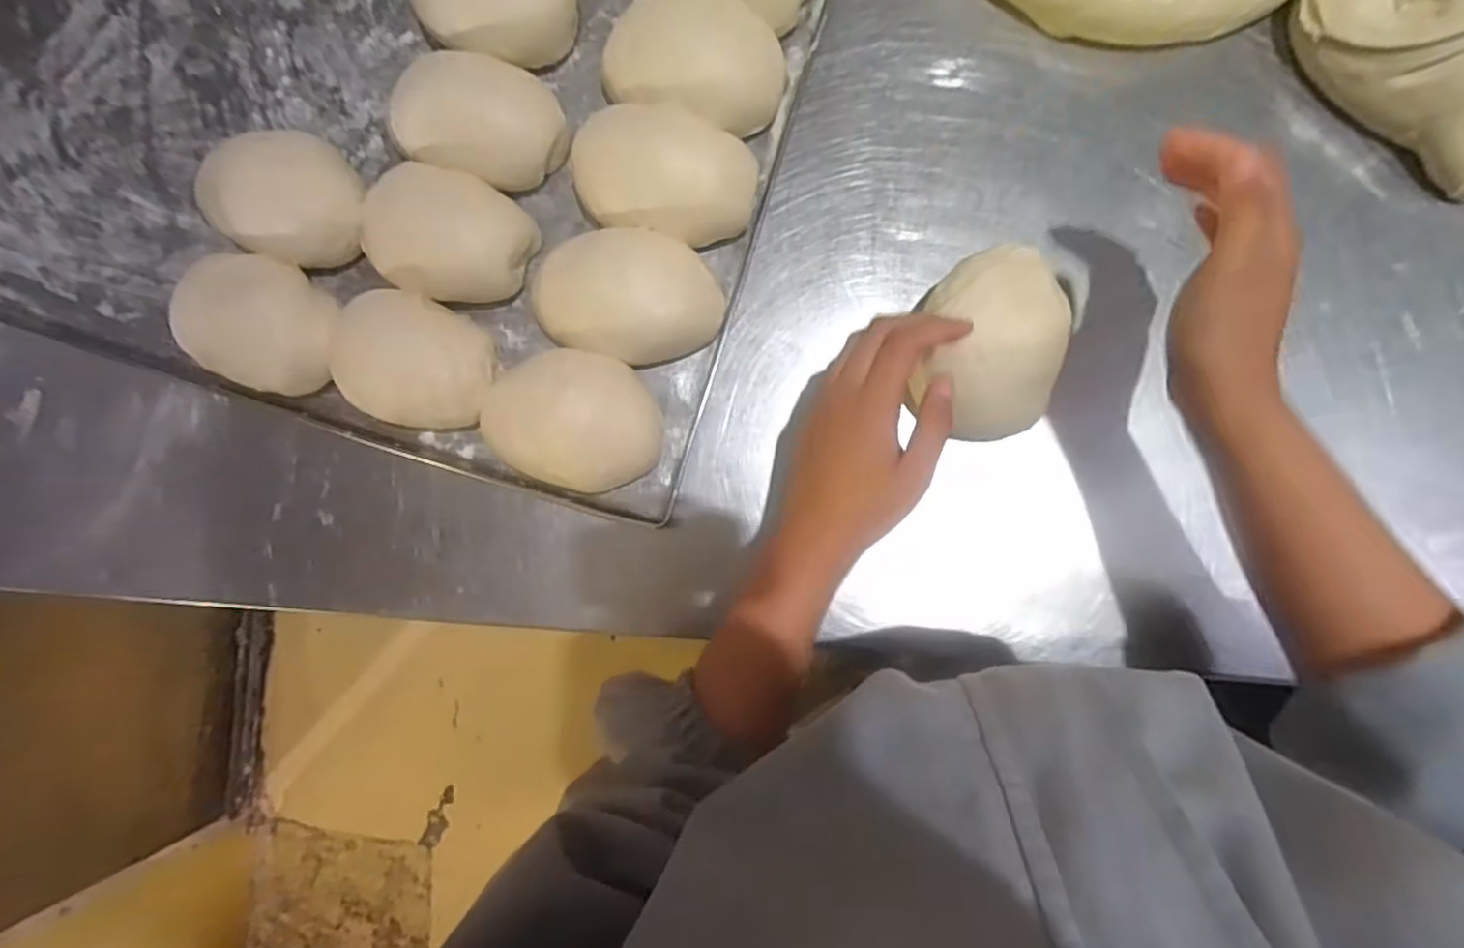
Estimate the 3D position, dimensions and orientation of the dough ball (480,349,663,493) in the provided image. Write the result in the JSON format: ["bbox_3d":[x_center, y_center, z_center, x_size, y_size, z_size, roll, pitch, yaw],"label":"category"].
[{"bbox_3d":[-0.110,-0.038,0.488,0.119,0.064,0.091,13,88,6],"label":"dough ball"}]

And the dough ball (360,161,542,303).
[{"bbox_3d":[-0.202,-0.167,0.510,0.111,0.049,0.088,21,89,7],"label":"dough ball"}]

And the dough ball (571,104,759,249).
[{"bbox_3d":[-0.050,-0.205,0.498,0.132,0.050,0.080,12,87,6],"label":"dough ball"}]

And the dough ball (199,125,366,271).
[{"bbox_3d":[-0.316,-0.198,0.520,0.121,0.062,0.090,27,89,7],"label":"dough ball"}]

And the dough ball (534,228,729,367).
[{"bbox_3d":[-0.073,-0.123,0.493,0.133,0.048,0.088,16,88,7],"label":"dough ball"}]

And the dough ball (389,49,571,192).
[{"bbox_3d":[-0.180,-0.253,0.514,0.111,0.061,0.081,16,88,7],"label":"dough ball"}]

